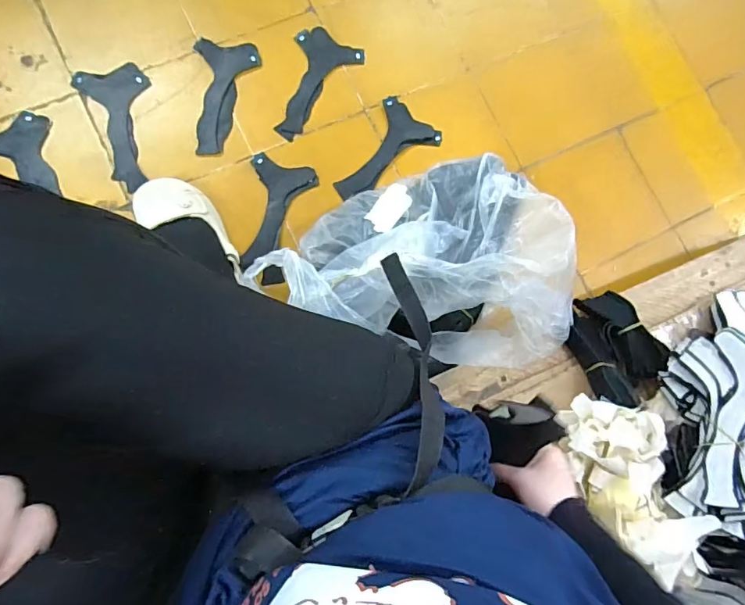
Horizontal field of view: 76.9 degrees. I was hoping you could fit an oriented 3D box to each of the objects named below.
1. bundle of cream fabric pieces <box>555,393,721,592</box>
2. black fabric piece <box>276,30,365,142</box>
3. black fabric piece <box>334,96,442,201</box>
[{"bbox_3d":[0.301,0.206,0.538,0.099,0.053,0.205,-21,69,-8],"label":"bundle of cream fabric pieces"},{"bbox_3d":[-0.111,-0.369,0.771,0.105,0.004,0.199,39,80,1],"label":"black fabric piece"},{"bbox_3d":[0.021,-0.237,0.767,0.105,0.009,0.185,36,80,0],"label":"black fabric piece"}]

